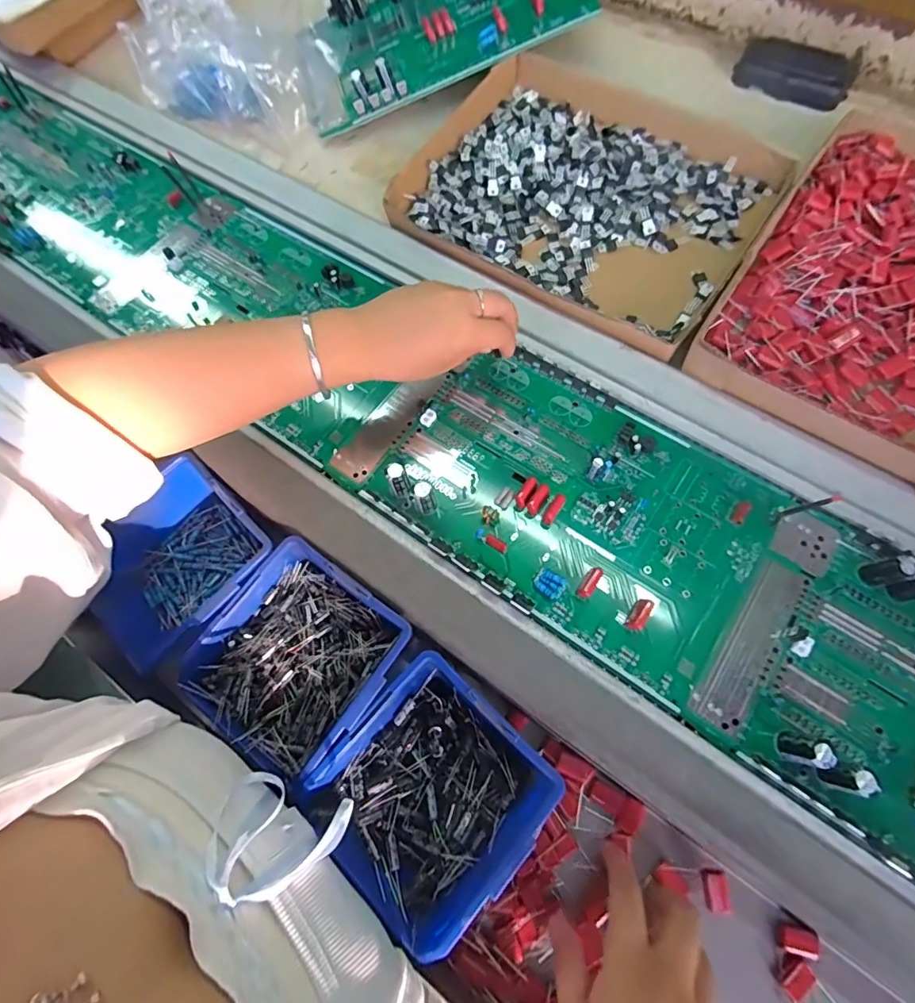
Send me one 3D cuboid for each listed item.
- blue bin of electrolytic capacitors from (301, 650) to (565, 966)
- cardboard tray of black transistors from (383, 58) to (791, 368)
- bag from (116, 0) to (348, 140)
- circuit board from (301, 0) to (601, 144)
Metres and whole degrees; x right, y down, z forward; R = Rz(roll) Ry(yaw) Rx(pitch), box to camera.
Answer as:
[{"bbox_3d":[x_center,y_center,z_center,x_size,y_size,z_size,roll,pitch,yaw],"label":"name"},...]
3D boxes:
[{"bbox_3d":[-0.018,0.185,0.307,0.119,0.048,0.127,41,75,17],"label":"blue bin of electrolytic capacitors"},{"bbox_3d":[0.117,-0.292,0.454,0.306,0.033,0.260,31,72,14],"label":"cardboard tray of black transistors"},{"bbox_3d":[-0.235,-0.507,0.541,0.232,0.079,0.159,25,71,12],"label":"bag"},{"bbox_3d":[-0.022,-0.524,0.520,0.305,0.048,0.198,-15,72,9],"label":"circuit board"}]

